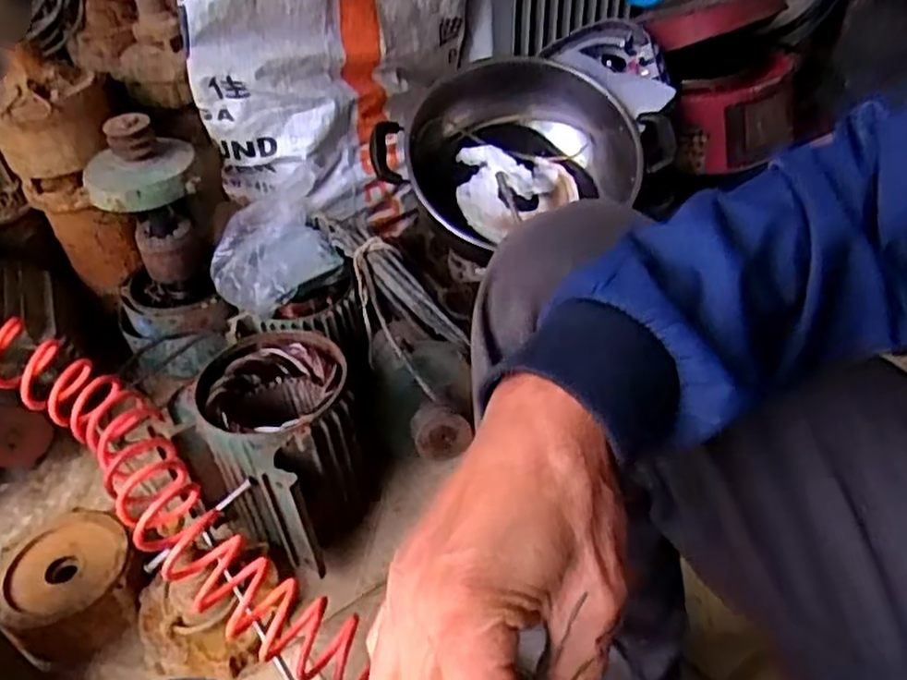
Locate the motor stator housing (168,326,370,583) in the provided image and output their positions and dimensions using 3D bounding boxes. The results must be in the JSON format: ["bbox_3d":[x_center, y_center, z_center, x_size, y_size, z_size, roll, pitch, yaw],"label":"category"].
[{"bbox_3d":[-0.199,0.132,0.836,0.194,0.192,0.229,-21,44,-18],"label":"motor stator housing"}]

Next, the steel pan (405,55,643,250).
[{"bbox_3d":[0.105,-0.267,1.091,0.346,0.154,0.317,-20,70,-5],"label":"steel pan"}]

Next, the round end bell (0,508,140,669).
[{"bbox_3d":[-0.425,0.270,0.819,0.146,0.078,0.168,-24,45,-21],"label":"round end bell"}]

